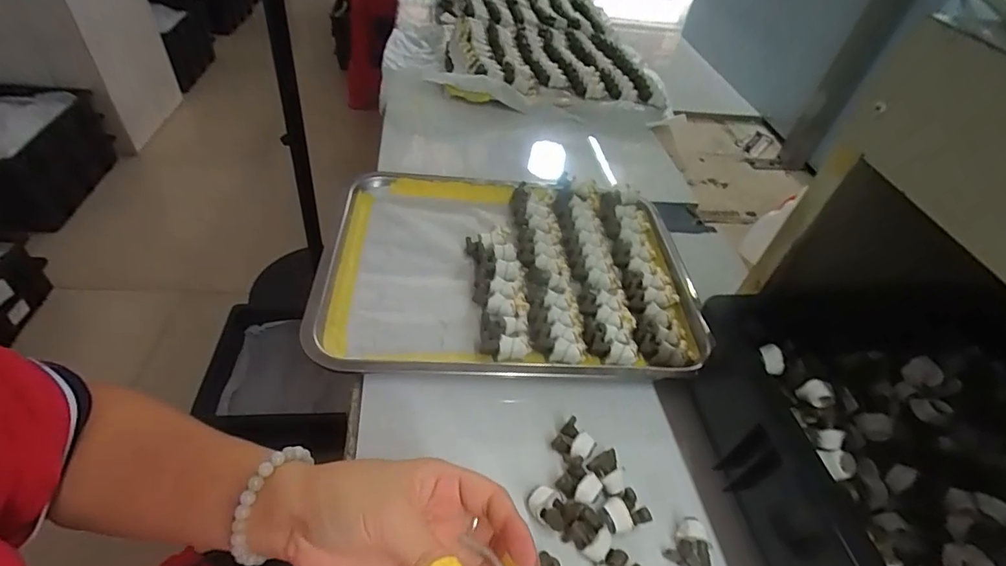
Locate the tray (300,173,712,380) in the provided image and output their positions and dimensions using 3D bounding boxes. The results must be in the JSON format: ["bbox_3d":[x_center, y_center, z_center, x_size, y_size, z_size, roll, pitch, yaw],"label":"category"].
[{"bbox_3d":[0.013,-0.020,0.466,0.342,0.029,0.257,1,45,-5],"label":"tray"}]

